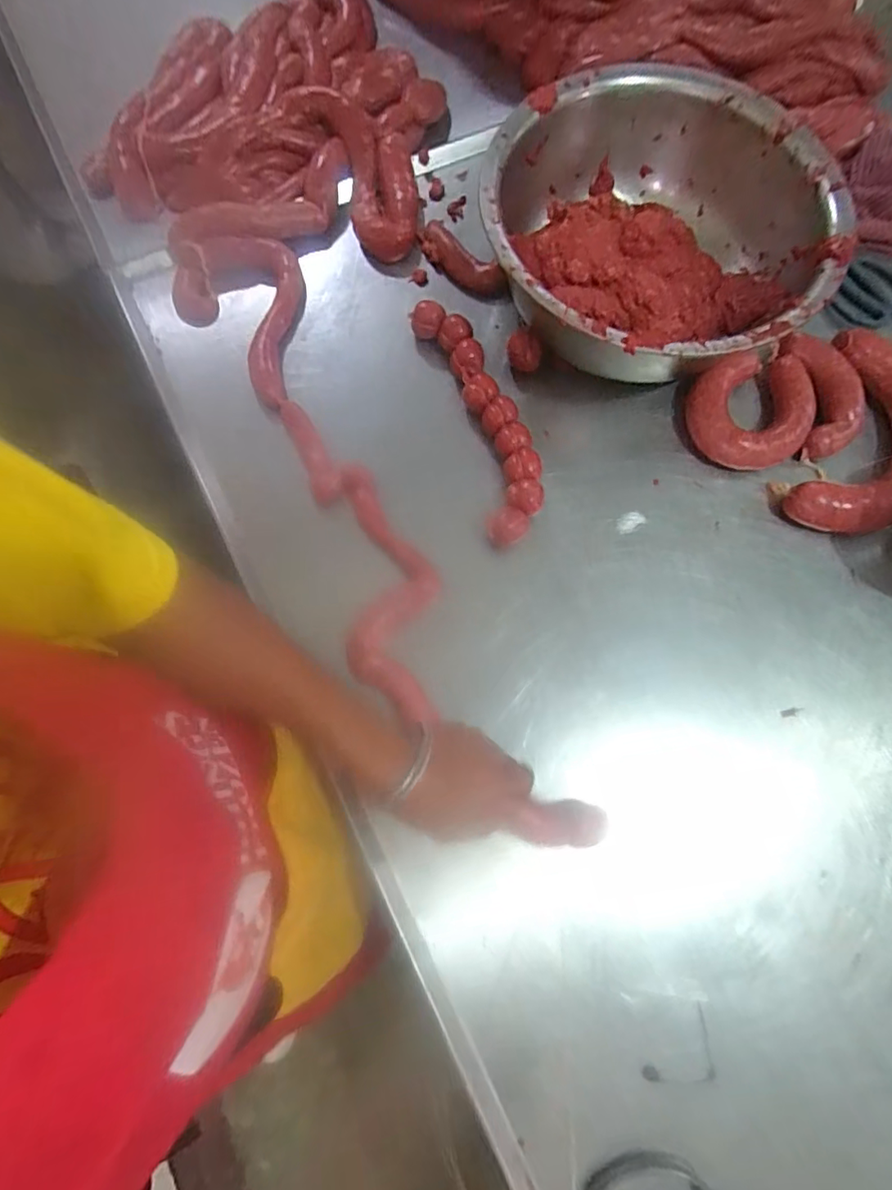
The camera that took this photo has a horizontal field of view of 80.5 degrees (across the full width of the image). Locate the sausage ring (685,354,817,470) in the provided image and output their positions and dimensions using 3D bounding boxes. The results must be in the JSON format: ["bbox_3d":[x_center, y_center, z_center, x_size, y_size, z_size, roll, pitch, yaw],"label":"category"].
[{"bbox_3d":[0.320,-0.191,0.545,0.135,0.037,0.114,-34,77,-8],"label":"sausage ring"}]

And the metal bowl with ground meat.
[{"bbox_3d":[0.206,-0.356,0.544,0.319,0.122,0.325,0,75,1],"label":"metal bowl with ground meat"}]

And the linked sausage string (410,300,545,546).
[{"bbox_3d":[0.035,-0.186,0.550,0.075,0.041,0.288,-17,75,-4],"label":"linked sausage string"}]

